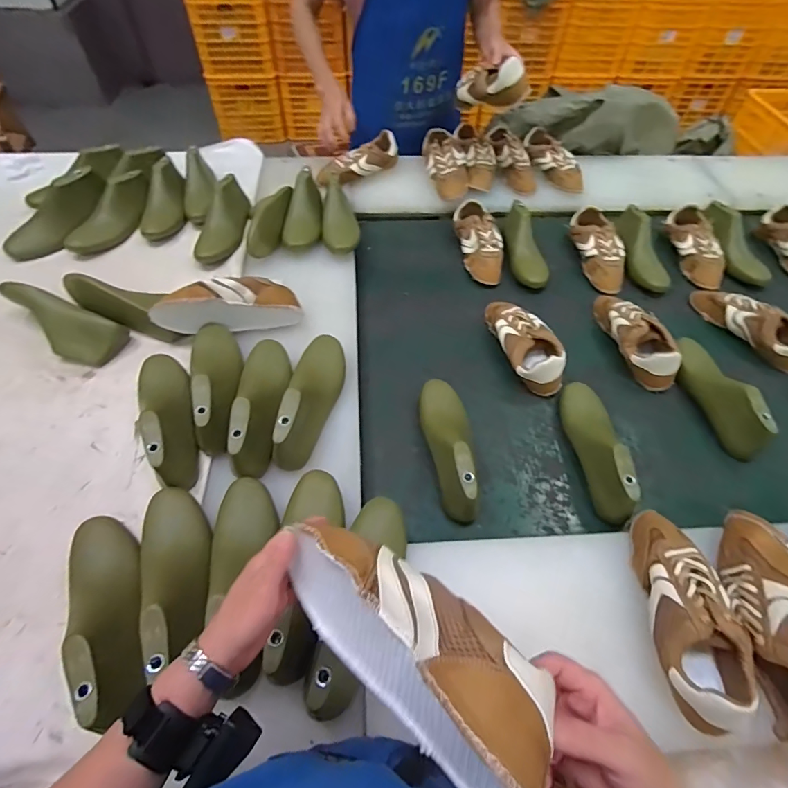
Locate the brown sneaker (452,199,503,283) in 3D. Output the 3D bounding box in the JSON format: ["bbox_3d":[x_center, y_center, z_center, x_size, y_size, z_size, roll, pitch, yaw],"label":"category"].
[{"bbox_3d":[0.207,-0.356,1.037,0.093,0.086,0.232,-7,56,-5],"label":"brown sneaker"}]

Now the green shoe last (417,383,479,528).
[{"bbox_3d":[0.089,0.080,0.710,0.086,0.101,0.254,0,56,0],"label":"green shoe last"}]

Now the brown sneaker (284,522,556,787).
[{"bbox_3d":[0.005,0.171,0.308,0.221,0.078,0.080,20,55,41],"label":"brown sneaker"}]

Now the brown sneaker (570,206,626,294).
[{"bbox_3d":[0.487,-0.339,1.025,0.086,0.070,0.240,-3,56,-2],"label":"brown sneaker"}]

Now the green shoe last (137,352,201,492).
[{"bbox_3d":[-0.353,0.021,0.670,0.075,0.082,0.252,-21,58,-14],"label":"green shoe last"}]

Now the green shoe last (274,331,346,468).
[{"bbox_3d":[-0.137,-0.010,0.697,0.082,0.075,0.254,4,56,3],"label":"green shoe last"}]

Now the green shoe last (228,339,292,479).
[{"bbox_3d":[-0.206,0.007,0.691,0.087,0.101,0.254,-3,44,-2],"label":"green shoe last"}]

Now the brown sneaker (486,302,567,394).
[{"bbox_3d":[0.253,-0.105,0.854,0.097,0.072,0.246,-14,57,-10],"label":"brown sneaker"}]

